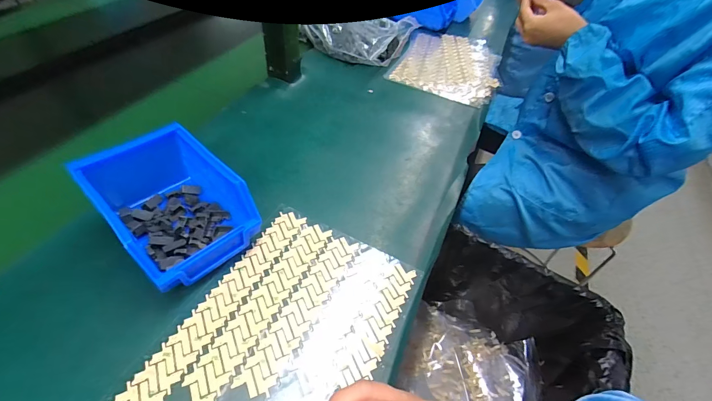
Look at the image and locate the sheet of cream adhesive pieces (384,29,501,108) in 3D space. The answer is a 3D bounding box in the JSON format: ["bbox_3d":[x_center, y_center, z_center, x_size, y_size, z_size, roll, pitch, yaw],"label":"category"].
[{"bbox_3d":[0.191,-0.285,0.693,0.192,0.008,0.287,18,48,11],"label":"sheet of cream adhesive pieces"}]

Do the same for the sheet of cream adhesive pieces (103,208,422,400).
[{"bbox_3d":[-0.060,0.120,0.299,0.173,0.004,0.246,25,50,13],"label":"sheet of cream adhesive pieces"}]

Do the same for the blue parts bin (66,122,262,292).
[{"bbox_3d":[-0.181,0.004,0.337,0.150,0.074,0.106,37,54,26],"label":"blue parts bin"}]

